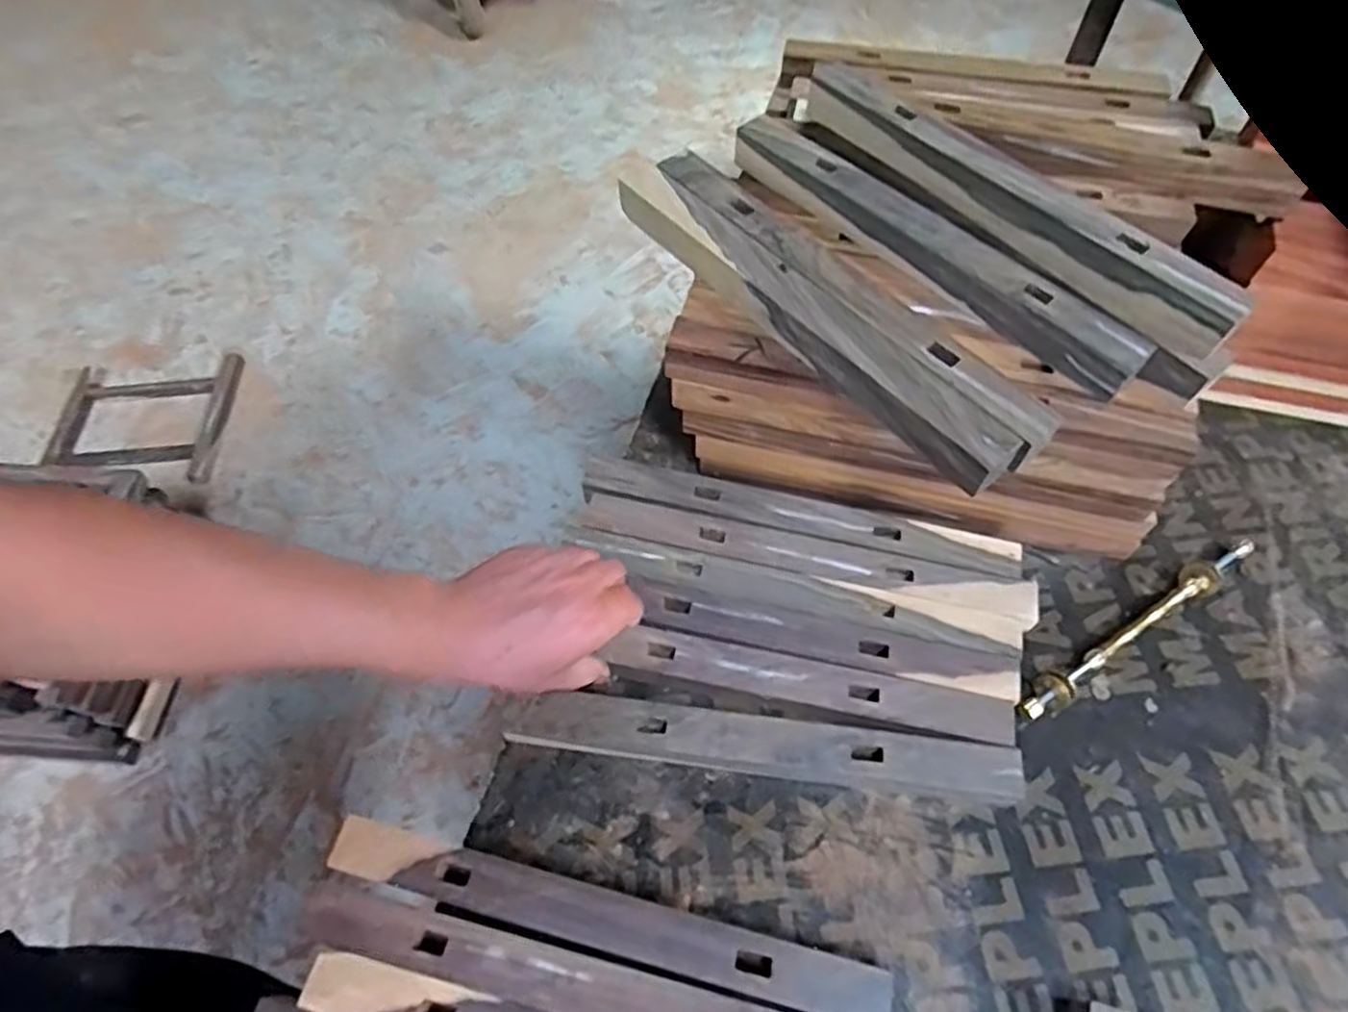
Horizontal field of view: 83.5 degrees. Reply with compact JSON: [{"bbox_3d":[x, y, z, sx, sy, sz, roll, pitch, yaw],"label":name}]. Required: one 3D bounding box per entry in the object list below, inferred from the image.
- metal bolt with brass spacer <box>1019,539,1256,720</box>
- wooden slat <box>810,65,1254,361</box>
[{"bbox_3d":[0.332,0.085,0.539,0.228,0.019,0.023,-29,61,-15],"label":"metal bolt with brass spacer"},{"bbox_3d":[0.216,-0.206,0.509,0.042,0.042,0.337,-34,64,-17],"label":"wooden slat"}]

